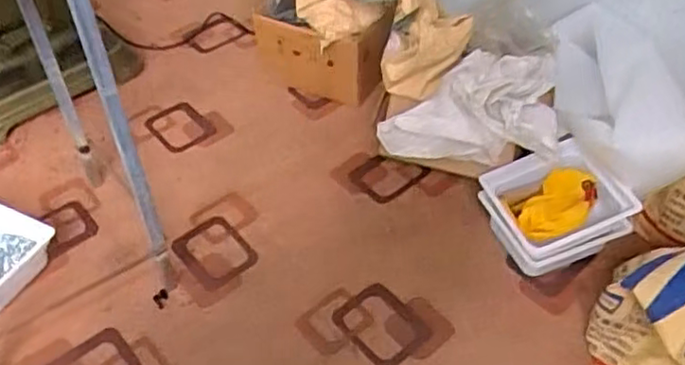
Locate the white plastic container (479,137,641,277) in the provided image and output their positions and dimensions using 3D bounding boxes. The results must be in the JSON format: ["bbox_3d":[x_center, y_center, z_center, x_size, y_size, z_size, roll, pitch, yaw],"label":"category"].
[{"bbox_3d":[0.458,0.042,1.430,0.265,0.125,0.250,-27,52,-2],"label":"white plastic container"}]

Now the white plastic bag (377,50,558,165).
[{"bbox_3d":[0.277,-0.159,1.433,0.396,0.155,0.208,-8,47,-6],"label":"white plastic bag"}]

